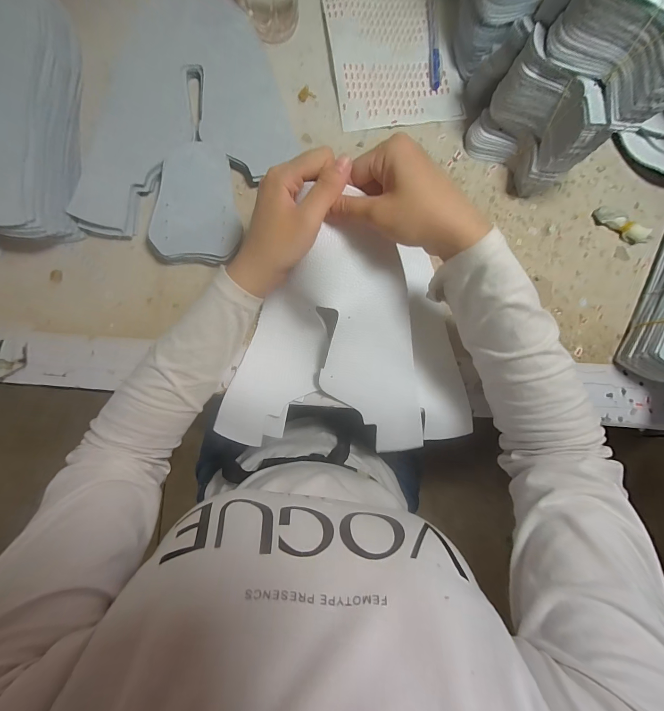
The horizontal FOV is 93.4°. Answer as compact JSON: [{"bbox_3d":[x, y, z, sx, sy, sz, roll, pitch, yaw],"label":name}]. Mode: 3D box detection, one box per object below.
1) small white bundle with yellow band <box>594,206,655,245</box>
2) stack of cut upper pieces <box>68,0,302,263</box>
[{"bbox_3d":[0.327,-0.147,0.353,0.062,0.017,0.021,34,86,1],"label":"small white bundle with yellow band"},{"bbox_3d":[-0.147,-0.252,0.339,0.196,0.025,0.299,9,86,-1],"label":"stack of cut upper pieces"}]

